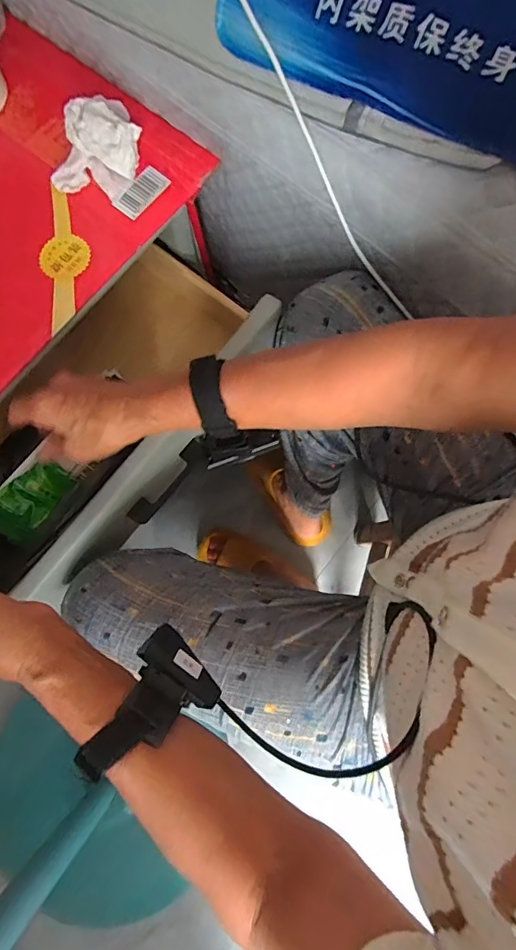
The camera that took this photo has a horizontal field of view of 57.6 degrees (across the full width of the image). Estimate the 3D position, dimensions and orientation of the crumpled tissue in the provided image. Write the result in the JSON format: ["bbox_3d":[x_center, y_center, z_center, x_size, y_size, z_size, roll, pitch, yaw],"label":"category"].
[{"bbox_3d":[-0.161,-0.337,0.475,0.081,0.041,0.092,6,79,0],"label":"crumpled tissue"}]

